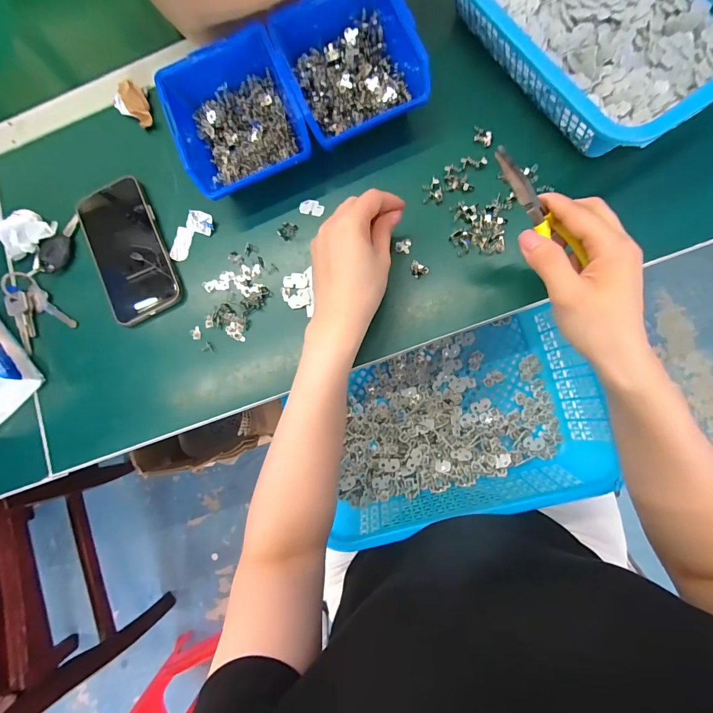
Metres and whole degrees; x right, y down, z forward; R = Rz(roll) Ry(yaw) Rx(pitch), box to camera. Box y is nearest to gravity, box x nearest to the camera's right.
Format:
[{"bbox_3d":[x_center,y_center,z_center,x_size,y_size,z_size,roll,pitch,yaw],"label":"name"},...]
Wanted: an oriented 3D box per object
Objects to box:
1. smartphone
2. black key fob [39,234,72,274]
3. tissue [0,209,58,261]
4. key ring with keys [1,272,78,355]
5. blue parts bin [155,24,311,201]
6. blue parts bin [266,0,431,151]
[{"bbox_3d":[-0.251,-0.116,0.394,0.080,0.016,0.155,-24,81,3],"label":"smartphone"},{"bbox_3d":[-0.343,-0.117,0.408,0.032,0.008,0.044,19,85,8],"label":"black key fob"},{"bbox_3d":[-0.373,-0.137,0.402,0.046,0.026,0.056,24,86,9],"label":"tissue"},{"bbox_3d":[-0.364,-0.054,0.398,0.062,0.013,0.099,-40,80,0],"label":"key ring with keys"},{"bbox_3d":[-0.118,-0.237,0.372,0.119,0.064,0.133,-22,81,3],"label":"blue parts bin"},{"bbox_3d":[-0.006,-0.286,0.365,0.125,0.066,0.144,-18,81,4],"label":"blue parts bin"}]

